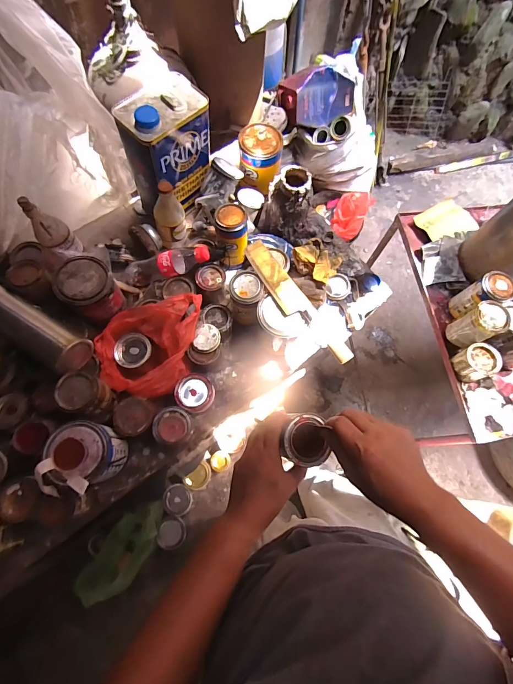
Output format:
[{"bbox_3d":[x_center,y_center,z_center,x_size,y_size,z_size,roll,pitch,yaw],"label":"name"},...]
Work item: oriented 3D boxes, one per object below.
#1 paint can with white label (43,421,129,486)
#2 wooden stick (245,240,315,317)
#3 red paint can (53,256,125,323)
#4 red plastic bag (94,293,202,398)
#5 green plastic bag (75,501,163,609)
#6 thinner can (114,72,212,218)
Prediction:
[{"bbox_3d":[-0.298,0.193,0.570,0.096,0.135,0.095,0,73,0],"label":"paint can with white label"},{"bbox_3d":[0.037,-0.127,0.634,0.055,0.021,0.179,-32,76,-10],"label":"wooden stick"},{"bbox_3d":[-0.337,-0.105,0.669,0.105,0.109,0.098,0,73,0],"label":"red paint can"},{"bbox_3d":[-0.201,0.017,0.644,0.220,0.122,0.169,-10,73,-4],"label":"red plastic bag"},{"bbox_3d":[-0.427,0.679,1.058,0.146,0.078,0.314,33,55,9],"label":"green plastic bag"},{"bbox_3d":[-0.187,-0.414,0.706,0.109,0.214,0.177,37,76,10],"label":"thinner can"}]

